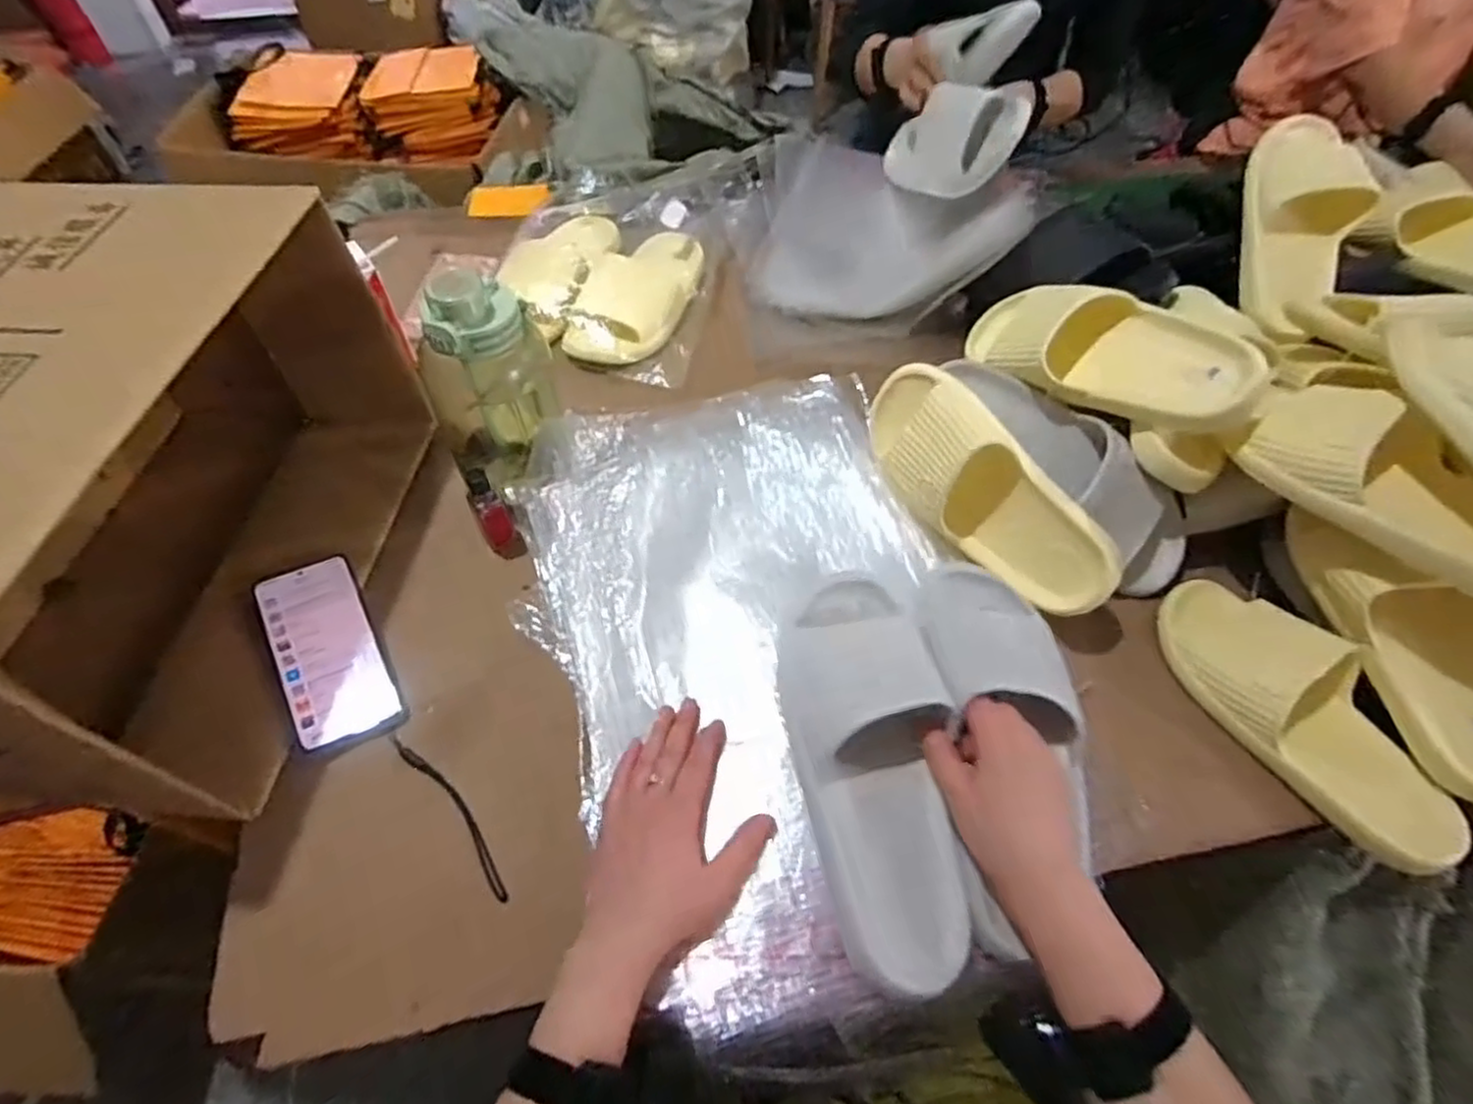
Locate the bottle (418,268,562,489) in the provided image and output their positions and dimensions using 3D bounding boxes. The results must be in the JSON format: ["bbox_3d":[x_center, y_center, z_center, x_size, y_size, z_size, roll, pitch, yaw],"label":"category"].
[{"bbox_3d":[-0.221,-0.160,0.615,0.099,0.192,0.097,-25,60,-18],"label":"bottle"}]

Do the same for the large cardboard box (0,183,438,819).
[{"bbox_3d":[-0.463,-0.071,0.546,0.295,0.237,0.459,6,55,3],"label":"large cardboard box"}]

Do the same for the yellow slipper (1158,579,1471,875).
[{"bbox_3d":[0.456,0.125,0.569,0.098,0.065,0.249,-26,60,-18],"label":"yellow slipper"}]

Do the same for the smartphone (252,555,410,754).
[{"bbox_3d":[-0.329,0.078,0.573,0.075,0.004,0.163,-22,67,-26],"label":"smartphone"}]

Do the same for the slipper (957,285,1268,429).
[{"bbox_3d":[0.315,-0.177,0.623,0.258,0.086,0.080,28,58,35],"label":"slipper"}]

